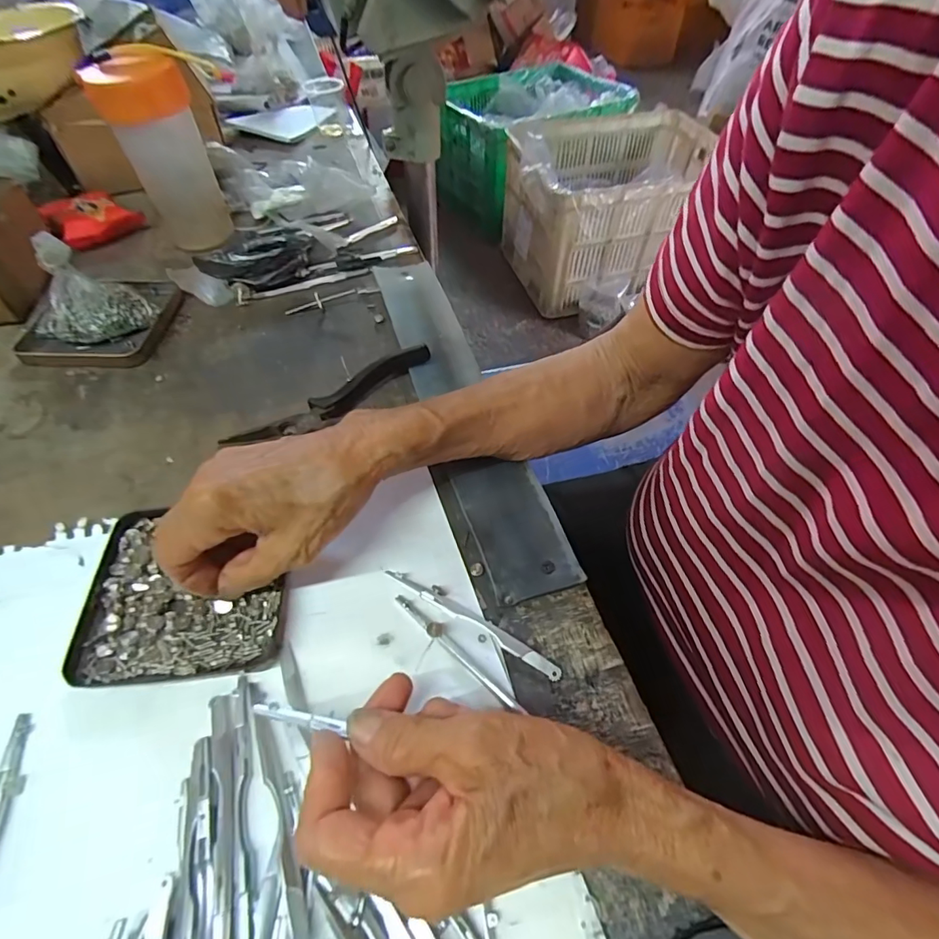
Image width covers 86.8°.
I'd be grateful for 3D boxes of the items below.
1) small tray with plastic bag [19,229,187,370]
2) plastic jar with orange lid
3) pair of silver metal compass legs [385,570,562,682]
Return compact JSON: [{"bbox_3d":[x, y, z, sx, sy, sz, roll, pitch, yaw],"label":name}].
[{"bbox_3d":[-0.301,-0.135,0.381,0.121,0.063,0.101,0,51,1],"label":"small tray with plastic bag"},{"bbox_3d":[-0.266,-0.274,0.437,0.065,0.136,0.062,-28,56,-20],"label":"plastic jar with orange lid"},{"bbox_3d":[0.000,0.076,0.255,0.102,0.005,0.010,26,57,21],"label":"pair of silver metal compass legs"}]

